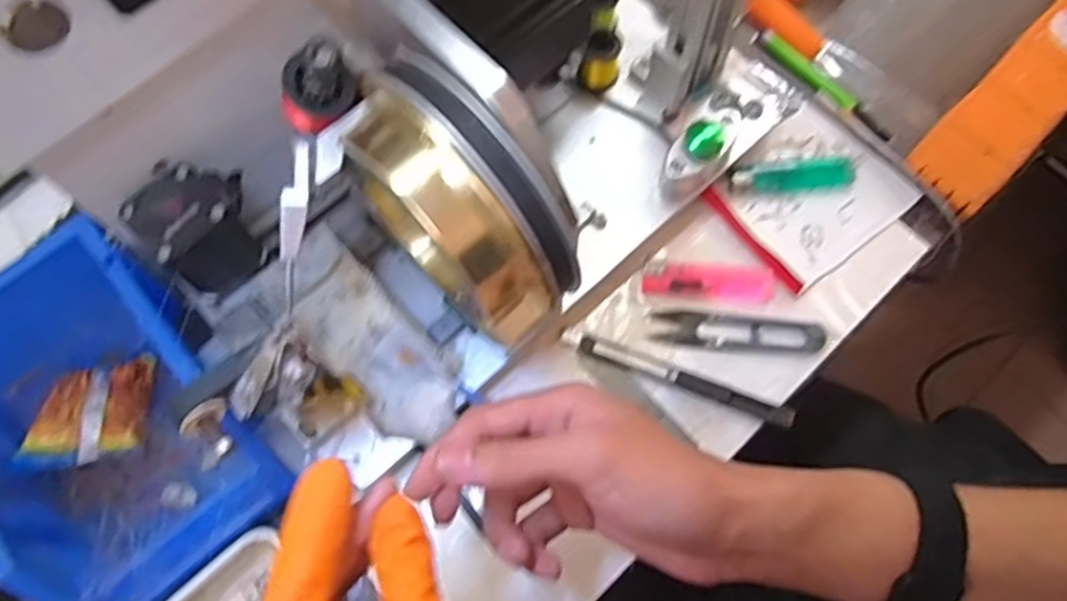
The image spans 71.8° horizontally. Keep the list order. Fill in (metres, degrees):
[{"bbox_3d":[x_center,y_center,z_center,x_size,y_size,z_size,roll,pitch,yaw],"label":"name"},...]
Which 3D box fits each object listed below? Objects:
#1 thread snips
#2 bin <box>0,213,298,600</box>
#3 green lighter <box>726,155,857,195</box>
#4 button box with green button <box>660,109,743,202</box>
[{"bbox_3d":[0.124,0.019,0.446,0.101,0.010,0.021,5,72,4],"label":"thread snips"},{"bbox_3d":[-0.239,0.054,0.393,0.117,0.066,0.216,-40,75,-11],"label":"bin"},{"bbox_3d":[0.167,-0.080,0.477,0.080,0.008,0.020,-8,71,-1],"label":"green lighter"},{"bbox_3d":[0.102,-0.088,0.455,0.061,0.038,0.027,-43,75,-12],"label":"button box with green button"}]

